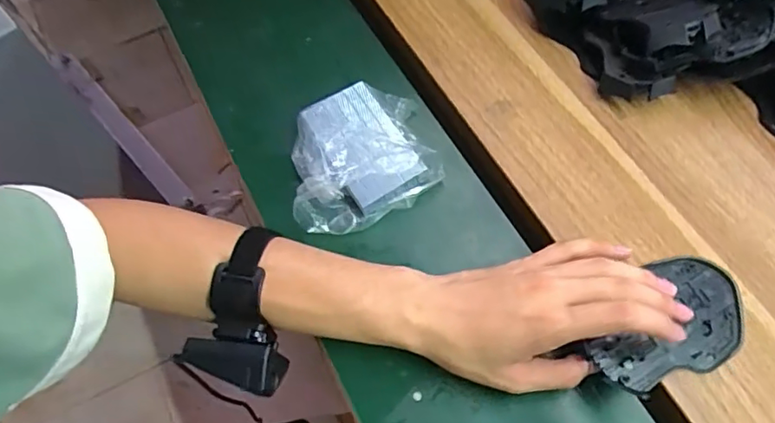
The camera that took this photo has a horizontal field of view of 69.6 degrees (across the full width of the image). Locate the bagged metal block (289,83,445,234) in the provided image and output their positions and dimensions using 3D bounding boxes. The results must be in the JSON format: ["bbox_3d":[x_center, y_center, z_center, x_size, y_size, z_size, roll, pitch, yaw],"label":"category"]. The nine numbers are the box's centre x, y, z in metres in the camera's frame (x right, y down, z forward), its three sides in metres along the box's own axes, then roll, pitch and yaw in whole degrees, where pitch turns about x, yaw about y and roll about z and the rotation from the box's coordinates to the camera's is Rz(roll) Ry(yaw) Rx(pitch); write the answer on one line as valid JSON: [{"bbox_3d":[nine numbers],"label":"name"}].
[{"bbox_3d":[-0.026,-0.053,0.445,0.116,0.057,0.111,-19,65,-7],"label":"bagged metal block"}]

